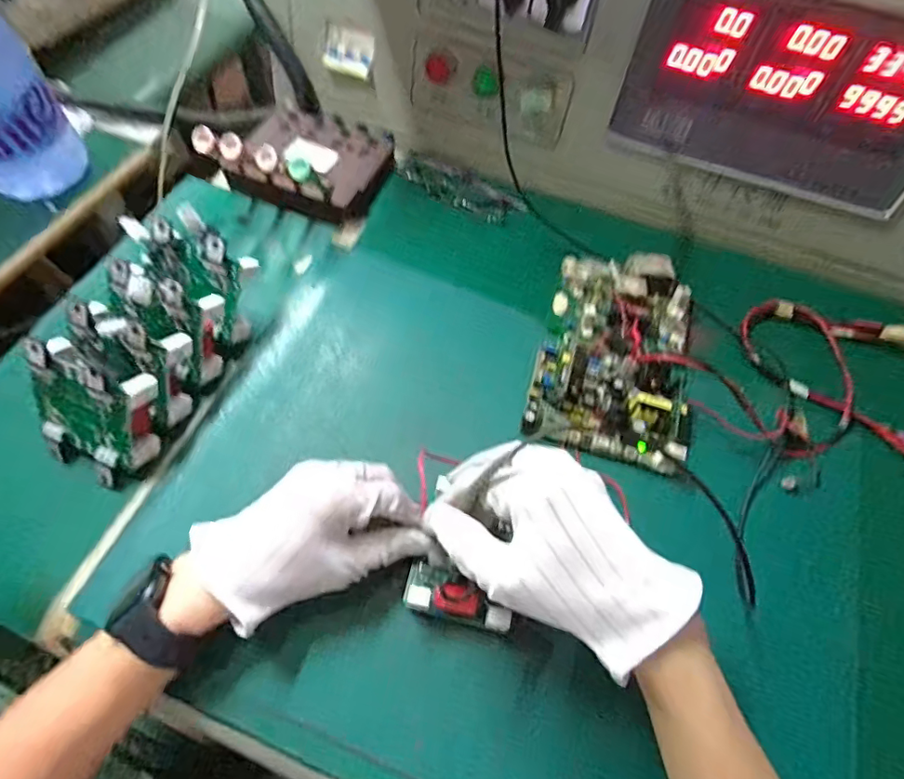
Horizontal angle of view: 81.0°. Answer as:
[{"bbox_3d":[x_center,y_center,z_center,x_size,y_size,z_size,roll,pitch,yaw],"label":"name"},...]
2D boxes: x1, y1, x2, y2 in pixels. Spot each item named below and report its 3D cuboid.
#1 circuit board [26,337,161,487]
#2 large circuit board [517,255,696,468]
[{"bbox_3d":[-0.253,0.015,0.372,0.081,0.093,0.030,16,28,5],"label":"circuit board"},{"bbox_3d":[0.139,-0.041,0.440,0.119,0.031,0.194,15,61,5],"label":"large circuit board"}]

